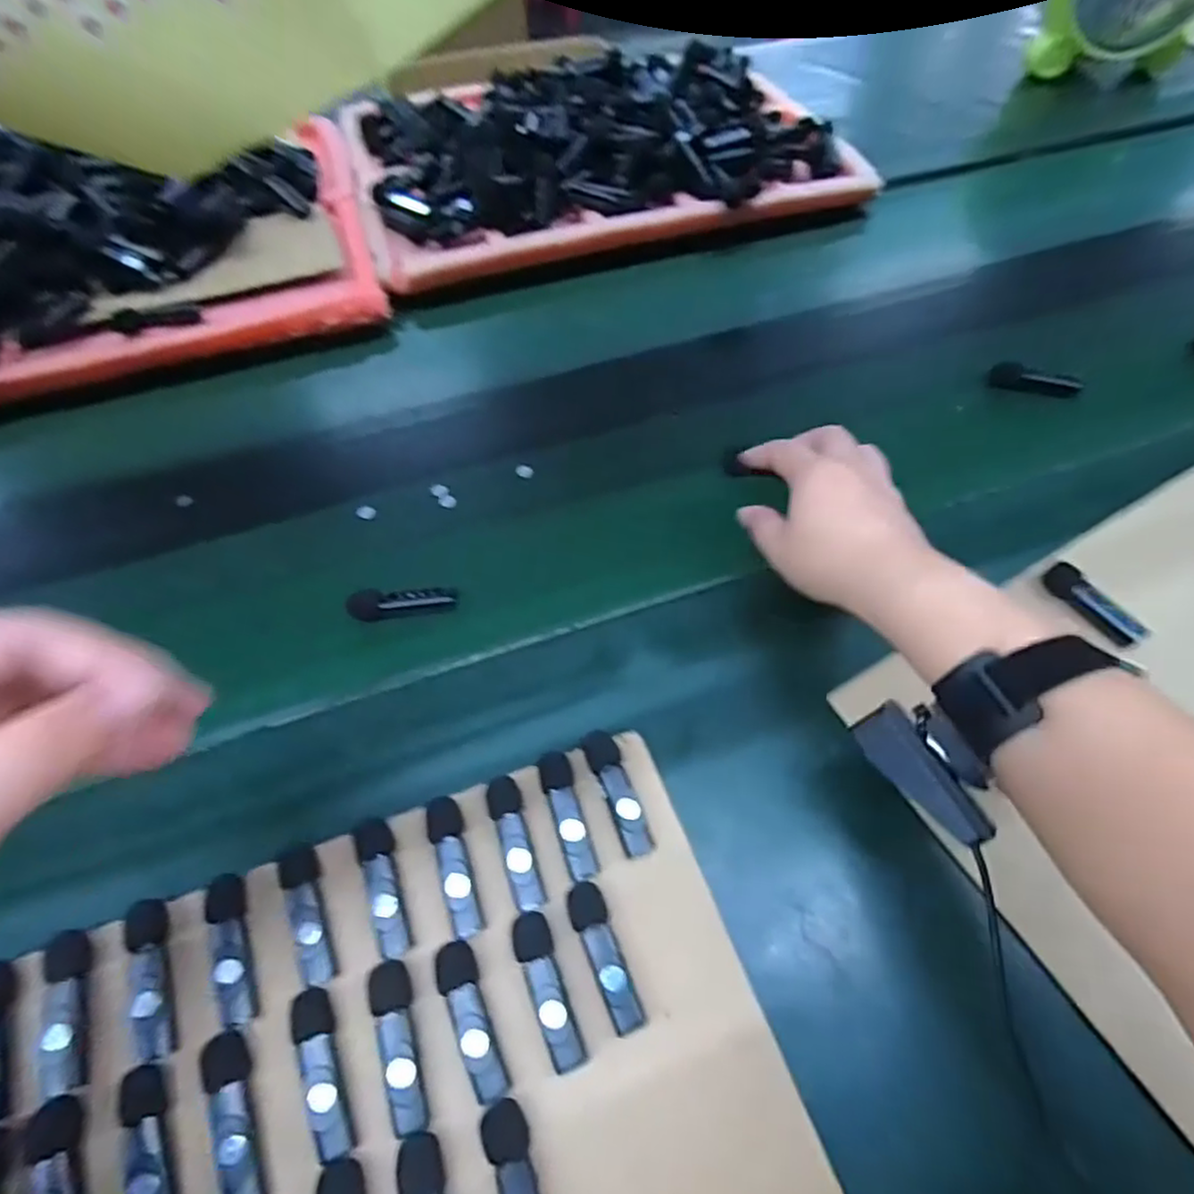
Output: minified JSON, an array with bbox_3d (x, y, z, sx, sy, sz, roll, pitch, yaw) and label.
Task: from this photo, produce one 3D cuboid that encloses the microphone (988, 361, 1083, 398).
[{"bbox_3d":[0.353,-0.175,0.545,0.065,0.016,0.020,24,60,16],"label":"microphone"}]

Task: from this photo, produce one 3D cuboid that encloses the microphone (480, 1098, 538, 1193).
[{"bbox_3d":[-0.032,0.244,0.276,0.018,0.013,0.065,-15,57,-9],"label":"microphone"}]

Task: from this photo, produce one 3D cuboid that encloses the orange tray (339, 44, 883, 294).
[{"bbox_3d":[0.002,-0.460,0.690,0.488,0.066,0.294,-14,57,-8],"label":"orange tray"}]

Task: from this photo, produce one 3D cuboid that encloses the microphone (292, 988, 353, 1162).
[{"bbox_3d":[-0.119,0.203,0.291,0.017,0.011,0.063,-19,58,-11],"label":"microphone"}]

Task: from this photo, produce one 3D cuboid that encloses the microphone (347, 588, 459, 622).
[{"bbox_3d":[-0.124,0.006,0.437,0.069,0.022,0.017,-4,56,-1],"label":"microphone"}]

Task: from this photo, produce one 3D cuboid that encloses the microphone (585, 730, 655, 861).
[{"bbox_3d":[0.011,0.103,0.359,0.018,0.013,0.066,-19,58,-11],"label":"microphone"}]

